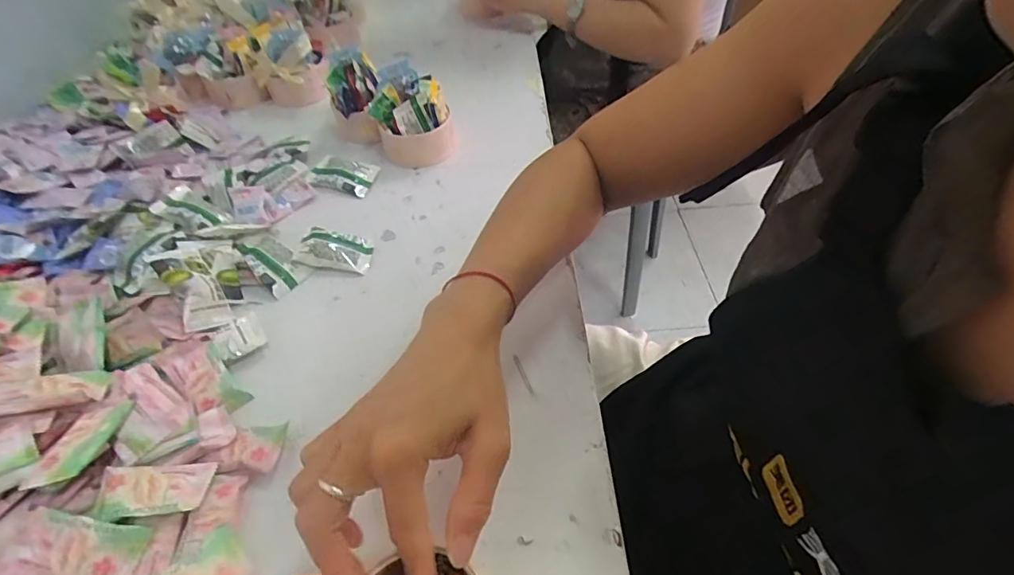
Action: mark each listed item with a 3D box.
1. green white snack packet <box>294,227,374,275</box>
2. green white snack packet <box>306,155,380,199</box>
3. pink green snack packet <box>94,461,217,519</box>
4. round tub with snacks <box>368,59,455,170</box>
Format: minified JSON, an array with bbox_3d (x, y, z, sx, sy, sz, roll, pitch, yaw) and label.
[{"bbox_3d":[-0.161,-0.035,0.458,0.064,0.021,0.037,2,49,7],"label":"green white snack packet"},{"bbox_3d":[-0.181,-0.125,0.537,0.074,0.016,0.044,12,51,15],"label":"green white snack packet"},{"bbox_3d":[-0.221,0.127,0.309,0.058,0.013,0.034,0,44,-14],"label":"pink green snack packet"},{"bbox_3d":[-0.104,-0.186,0.536,0.073,0.088,0.069,-3,49,3],"label":"round tub with snacks"}]

